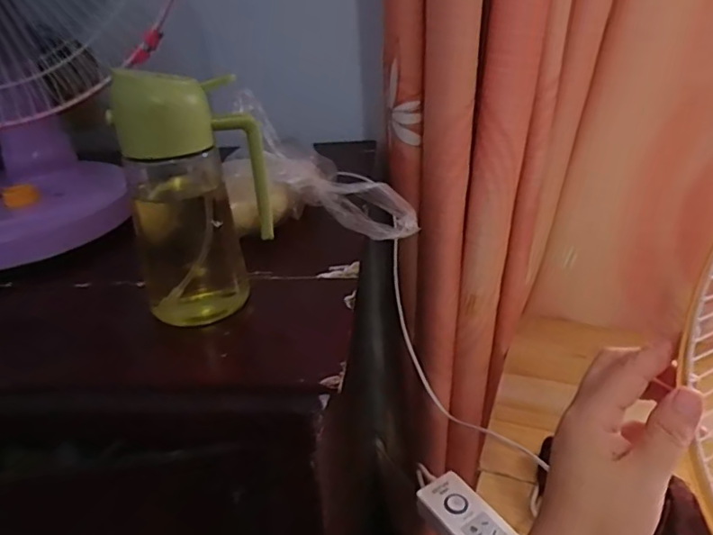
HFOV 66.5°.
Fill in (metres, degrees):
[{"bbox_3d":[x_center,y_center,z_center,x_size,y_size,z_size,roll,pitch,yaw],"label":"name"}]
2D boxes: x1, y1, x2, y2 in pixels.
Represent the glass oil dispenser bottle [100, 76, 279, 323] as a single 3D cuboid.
[{"bbox_3d":[-0.121,-0.049,0.410,0.098,0.177,0.065,-19,32,-26],"label":"glass oil dispenser bottle"}]

